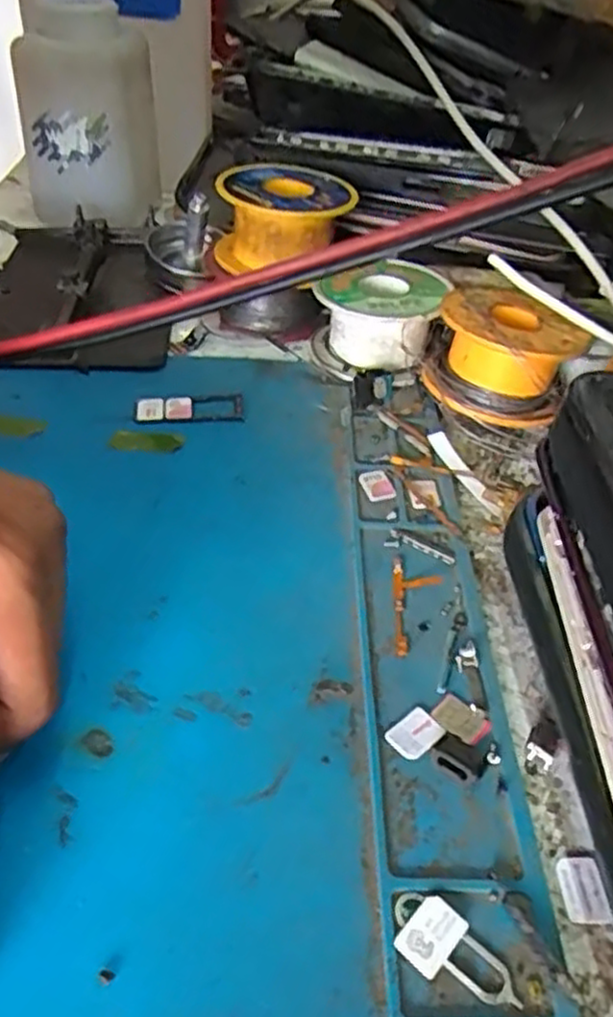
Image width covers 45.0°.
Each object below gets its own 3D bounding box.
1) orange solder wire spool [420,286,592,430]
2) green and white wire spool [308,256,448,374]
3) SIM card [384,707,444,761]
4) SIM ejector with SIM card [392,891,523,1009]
[{"bbox_3d":[0.071,-0.054,0.269,0.050,0.032,0.049,2,41,-2],"label":"orange solder wire spool"},{"bbox_3d":[0.029,-0.074,0.290,0.045,0.031,0.047,16,43,14],"label":"green and white wire spool"},{"bbox_3d":[0.025,0.052,0.170,0.012,0.004,0.009,-32,53,-29],"label":"SIM card"},{"bbox_3d":[0.027,0.080,0.135,0.025,0.004,0.012,29,47,26],"label":"SIM ejector with SIM card"}]

